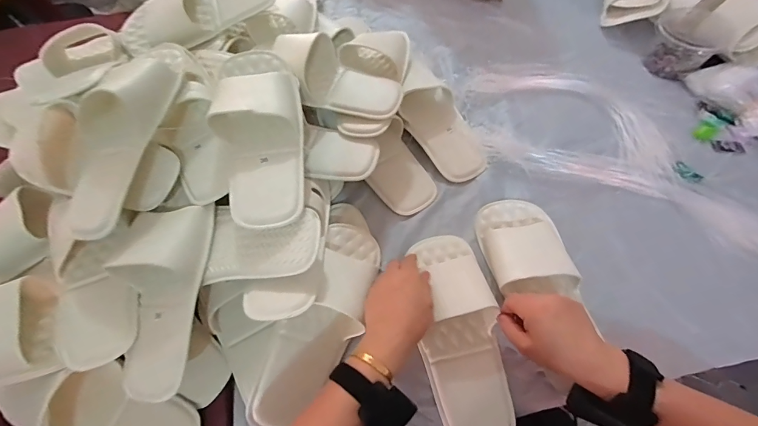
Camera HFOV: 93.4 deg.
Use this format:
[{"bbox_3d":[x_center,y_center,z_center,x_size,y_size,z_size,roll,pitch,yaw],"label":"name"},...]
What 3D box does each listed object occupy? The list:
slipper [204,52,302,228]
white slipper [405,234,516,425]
[{"bbox_3d":[-0.161,-0.110,0.468,0.114,0.053,0.271,-8,61,-1],"label":"slipper"},{"bbox_3d":[0.101,0.151,0.464,0.102,0.055,0.265,-6,66,0],"label":"white slipper"}]

